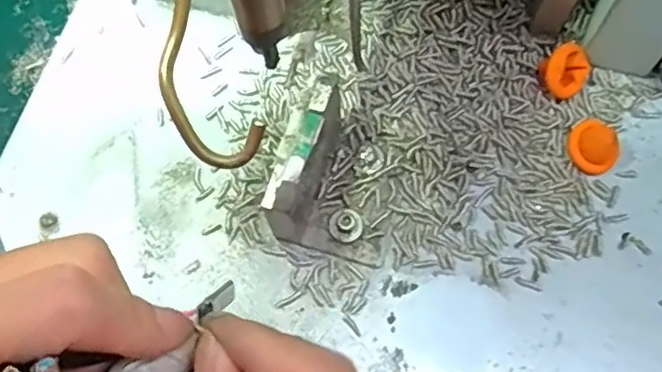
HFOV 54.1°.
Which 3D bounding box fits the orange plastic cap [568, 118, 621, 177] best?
[{"bbox_3d":[0.098,-0.015,0.242,0.020,0.007,0.018,48,112,17],"label":"orange plastic cap"}]

